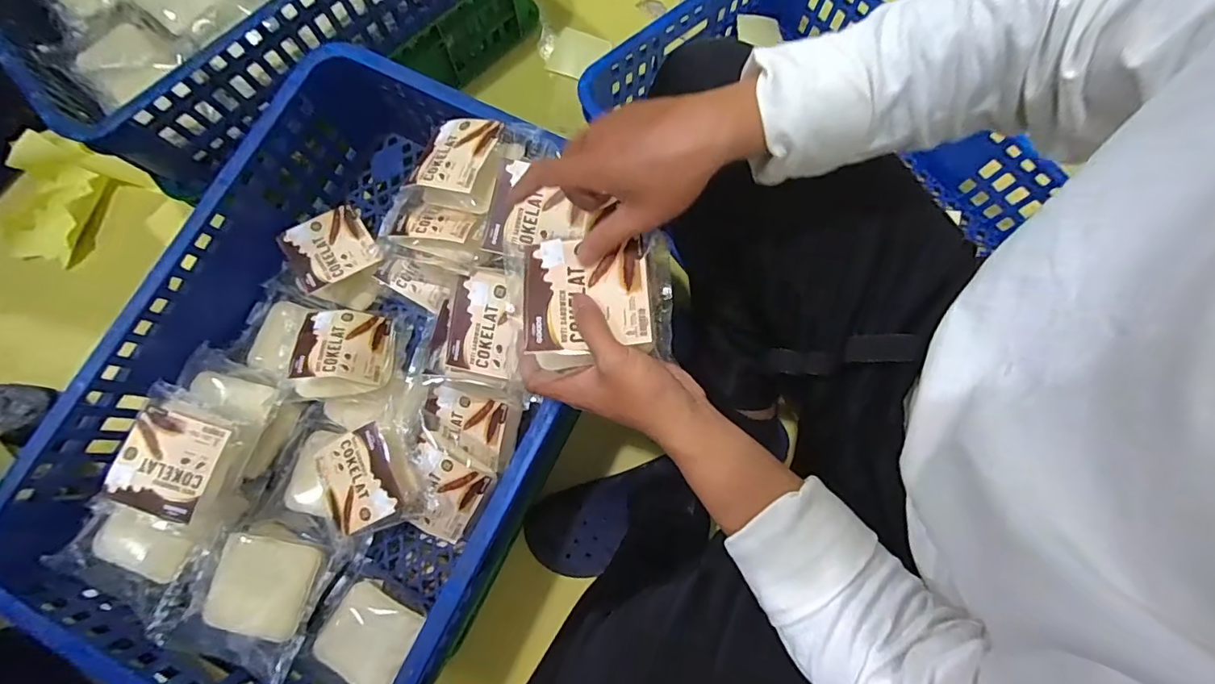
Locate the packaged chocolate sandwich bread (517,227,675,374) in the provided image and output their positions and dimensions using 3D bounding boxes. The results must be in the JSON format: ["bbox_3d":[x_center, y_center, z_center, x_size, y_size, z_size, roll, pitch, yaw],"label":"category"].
[{"bbox_3d":[-0.007,-0.031,0.377,0.110,0.030,0.096,-2,78,1],"label":"packaged chocolate sandwich bread"}]

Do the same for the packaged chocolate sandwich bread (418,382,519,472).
[{"bbox_3d":[-0.147,0.086,0.543,0.106,0.034,0.080,19,79,5],"label":"packaged chocolate sandwich bread"}]

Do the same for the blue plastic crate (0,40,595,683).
[{"bbox_3d":[-0.264,0.037,0.534,0.420,0.166,0.602,26,79,6],"label":"blue plastic crate"}]

